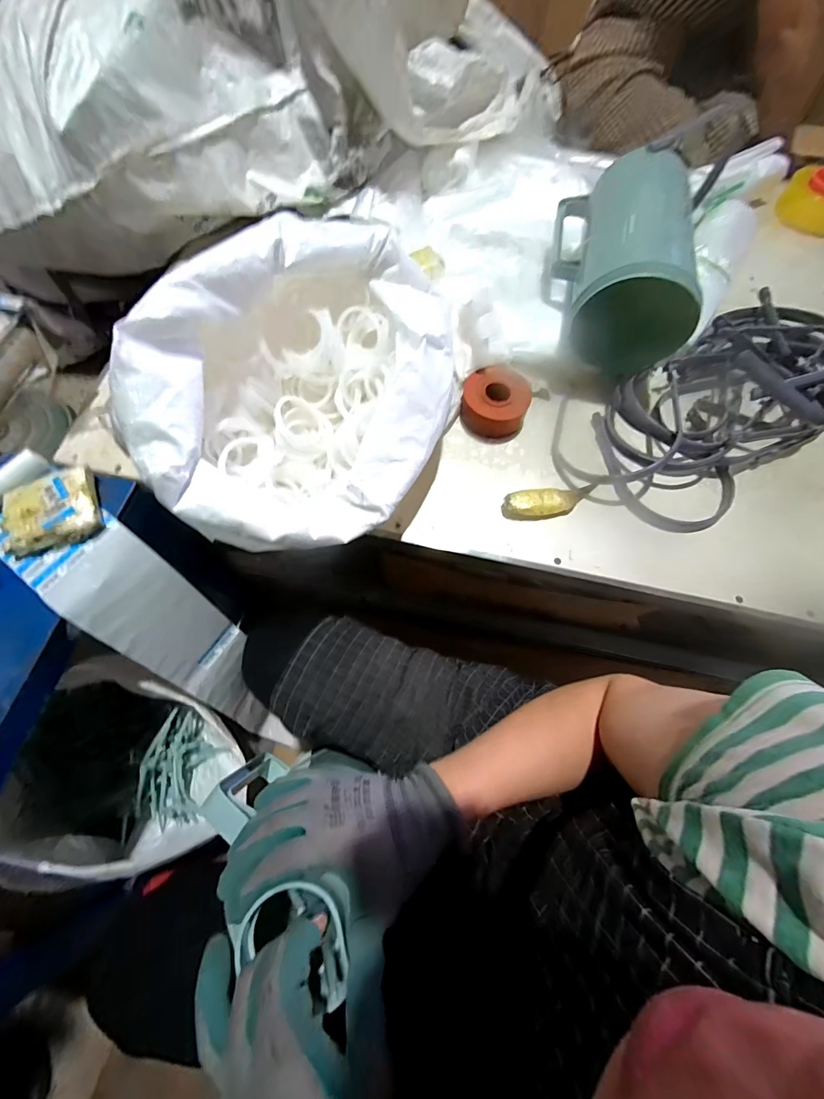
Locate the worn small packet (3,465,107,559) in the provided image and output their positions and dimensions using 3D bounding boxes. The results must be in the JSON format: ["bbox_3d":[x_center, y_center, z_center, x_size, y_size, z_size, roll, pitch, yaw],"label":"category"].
[{"bbox_3d":[-0.423,-0.043,0.471,0.100,0.030,0.087,-14,70,-7],"label":"worn small packet"}]

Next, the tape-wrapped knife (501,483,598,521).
[{"bbox_3d":[0.198,-0.069,0.566,0.137,0.028,0.039,-10,69,-6],"label":"tape-wrapped knife"}]

